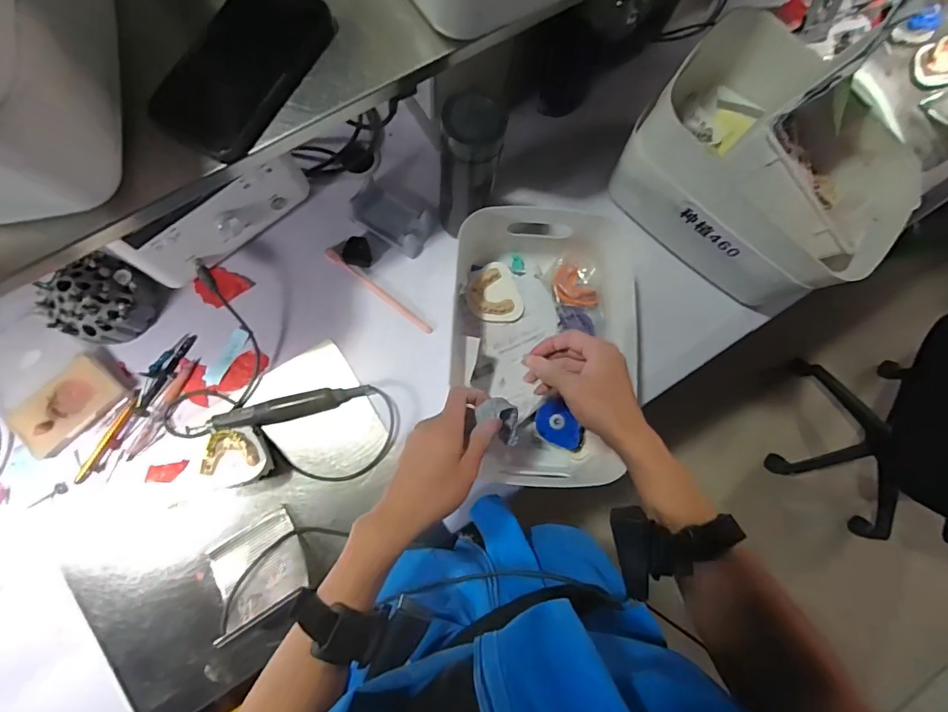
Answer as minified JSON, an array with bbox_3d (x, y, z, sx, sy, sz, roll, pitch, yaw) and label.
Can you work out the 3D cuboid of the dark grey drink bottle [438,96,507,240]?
[{"bbox_3d":[-0.007,-0.201,0.531,0.062,0.209,0.049,7,81,-4],"label":"dark grey drink bottle"}]

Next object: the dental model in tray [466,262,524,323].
[{"bbox_3d":[0.026,-0.081,0.618,0.069,0.022,0.081,-20,84,-7],"label":"dental model in tray"}]

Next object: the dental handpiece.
[{"bbox_3d":[-0.240,0.067,0.592,0.225,0.025,0.029,-13,83,-6],"label":"dental handpiece"}]

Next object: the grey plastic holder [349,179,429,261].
[{"bbox_3d":[-0.108,-0.182,0.626,0.101,0.032,0.059,31,80,0],"label":"grey plastic holder"}]

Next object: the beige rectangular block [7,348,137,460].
[{"bbox_3d":[-0.488,0.055,0.566,0.073,0.018,0.131,45,81,3],"label":"beige rectangular block"}]

